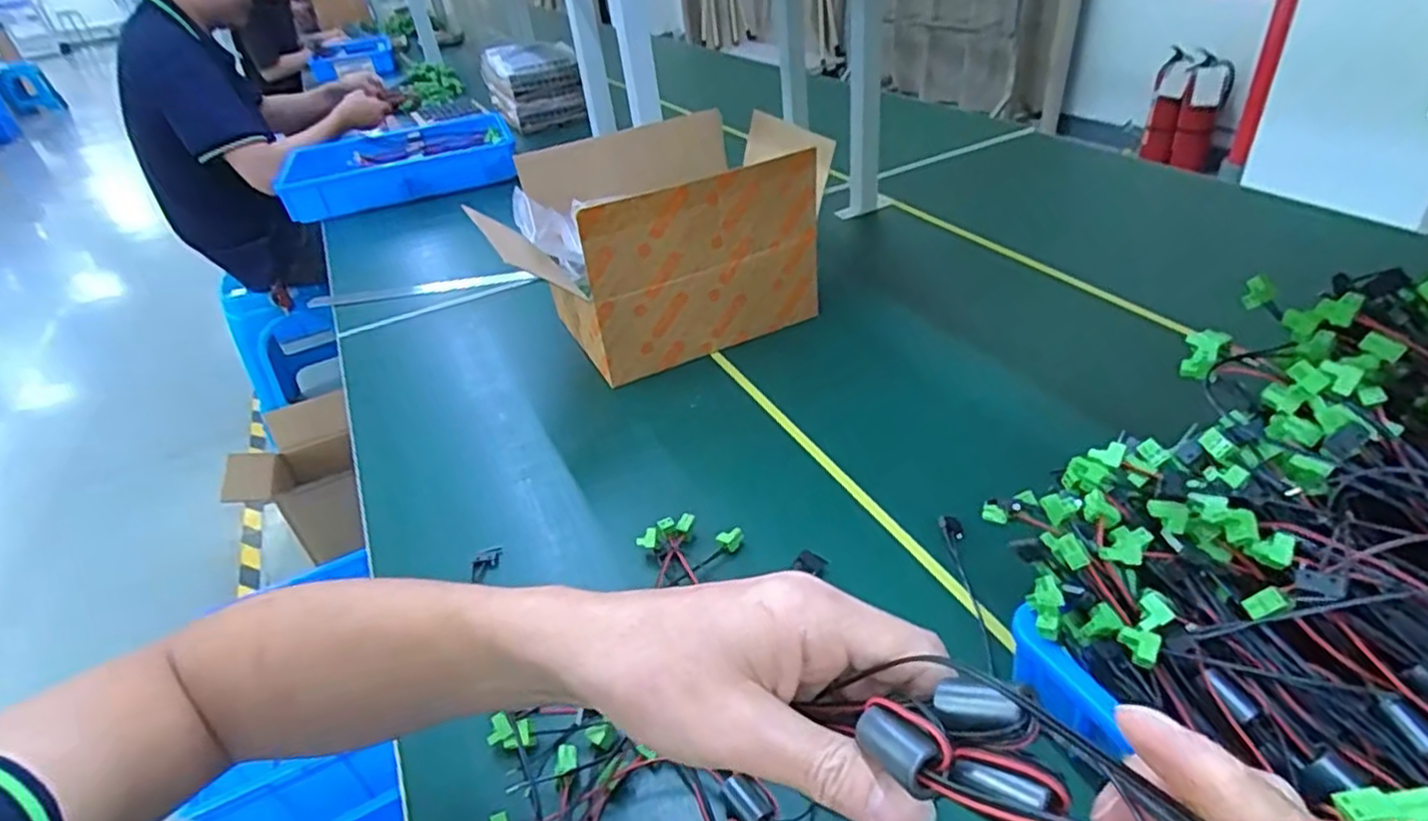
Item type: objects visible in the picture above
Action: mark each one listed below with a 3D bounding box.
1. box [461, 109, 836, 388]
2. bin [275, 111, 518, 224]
[{"bbox_3d":[-0.052,-0.211,0.875,0.352,0.197,0.271,-22,38,-19],"label":"box"},{"bbox_3d":[-0.638,-0.514,1.523,0.449,0.095,0.295,-11,36,-5],"label":"bin"}]

